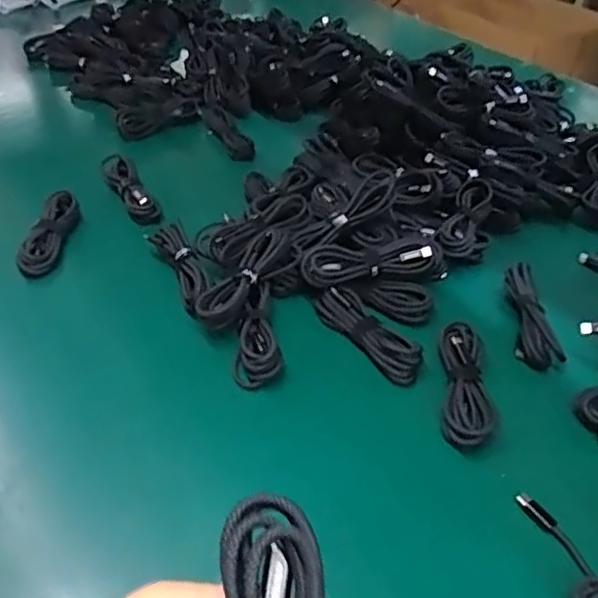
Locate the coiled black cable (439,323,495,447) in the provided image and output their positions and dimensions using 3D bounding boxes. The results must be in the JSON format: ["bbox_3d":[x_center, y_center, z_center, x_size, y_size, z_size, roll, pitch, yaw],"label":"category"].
[{"bbox_3d":[0.120,0.059,0.463,0.032,0.019,0.111,6,40,5],"label":"coiled black cable"}]

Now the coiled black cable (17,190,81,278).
[{"bbox_3d":[-0.226,-0.062,0.579,0.031,0.026,0.106,1,39,-1],"label":"coiled black cable"}]

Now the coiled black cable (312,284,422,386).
[{"bbox_3d":[0.055,0.022,0.505,0.033,0.021,0.108,-26,47,-30],"label":"coiled black cable"}]

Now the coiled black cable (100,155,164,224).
[{"bbox_3d":[-0.173,-0.113,0.652,0.029,0.024,0.106,-21,44,-25],"label":"coiled black cable"}]

